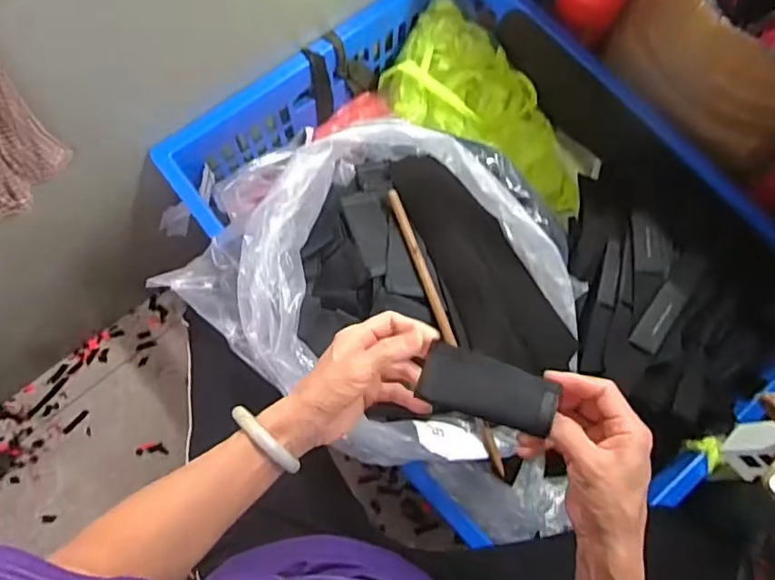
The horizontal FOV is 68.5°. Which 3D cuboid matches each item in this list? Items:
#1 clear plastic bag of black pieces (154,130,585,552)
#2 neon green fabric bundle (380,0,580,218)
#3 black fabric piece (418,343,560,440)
[{"bbox_3d":[0.077,0.032,0.738,0.446,0.360,0.403,29,75,6],"label":"clear plastic bag of black pieces"},{"bbox_3d":[0.181,-0.294,1.010,0.412,0.120,0.197,40,76,-6],"label":"neon green fabric bundle"},{"bbox_3d":[0.078,0.078,0.443,0.102,0.009,0.049,16,86,13],"label":"black fabric piece"}]

